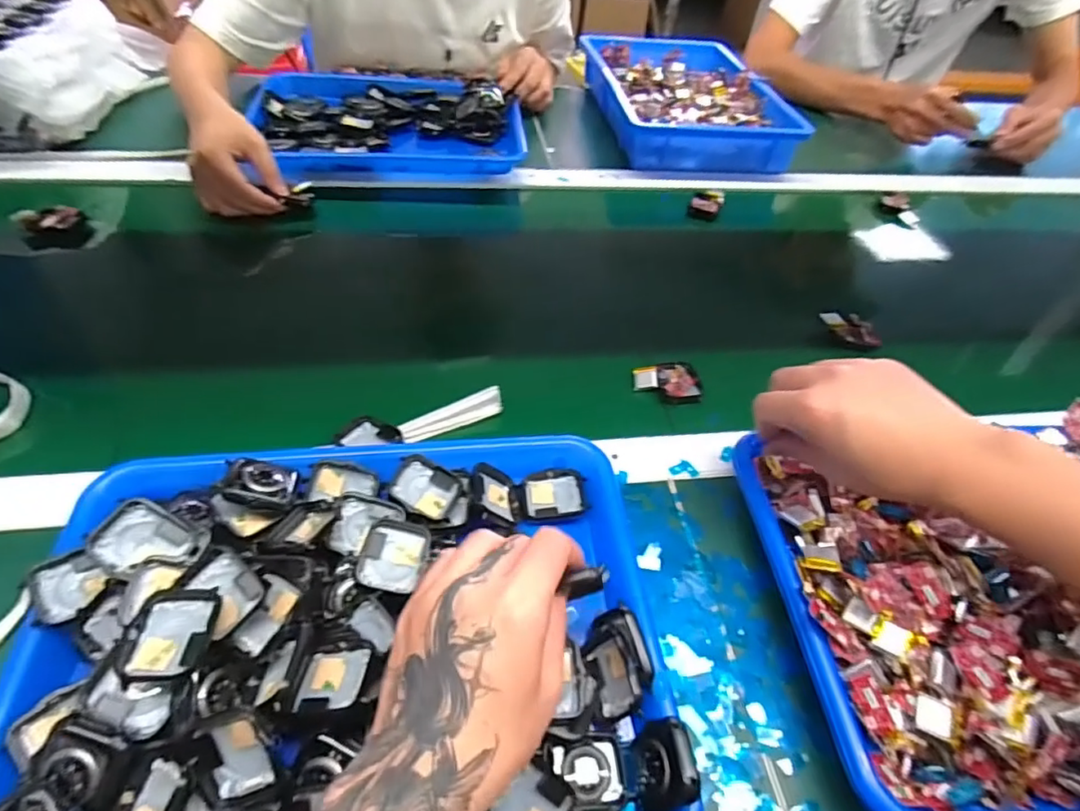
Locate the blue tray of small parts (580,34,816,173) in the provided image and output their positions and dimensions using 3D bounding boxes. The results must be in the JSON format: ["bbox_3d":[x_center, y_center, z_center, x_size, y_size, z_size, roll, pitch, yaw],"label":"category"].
[{"bbox_3d":[0.207,-0.459,0.866,0.242,0.057,0.343,-3,50,-10],"label":"blue tray of small parts"}]

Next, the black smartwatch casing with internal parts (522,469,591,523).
[{"bbox_3d":[0.010,0.063,0.411,0.044,0.010,0.037,-4,50,-10],"label":"black smartwatch casing with internal parts"}]

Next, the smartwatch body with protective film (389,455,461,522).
[{"bbox_3d":[-0.074,0.054,0.378,0.043,0.014,0.035,32,63,-5],"label":"smartwatch body with protective film"}]

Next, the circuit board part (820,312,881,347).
[{"bbox_3d":[0.307,-0.076,0.576,0.058,0.019,0.028,28,52,17],"label":"circuit board part"}]

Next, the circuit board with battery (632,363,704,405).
[{"bbox_3d":[0.112,-0.022,0.508,0.060,0.009,0.047,6,49,-1],"label":"circuit board with battery"}]

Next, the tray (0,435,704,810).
[{"bbox_3d":[-0.100,0.123,0.317,0.330,0.057,0.251,-3,50,-9],"label":"tray"}]

